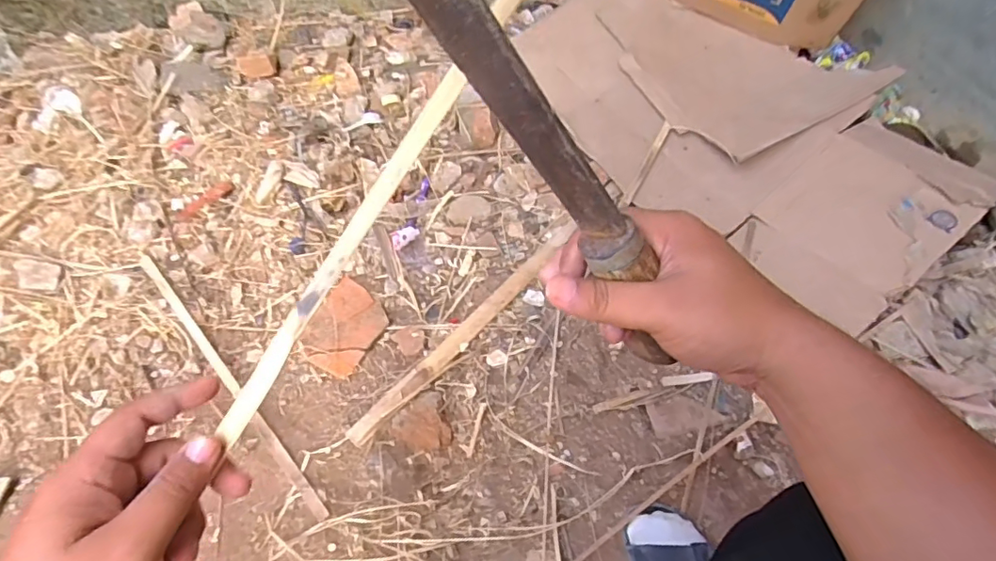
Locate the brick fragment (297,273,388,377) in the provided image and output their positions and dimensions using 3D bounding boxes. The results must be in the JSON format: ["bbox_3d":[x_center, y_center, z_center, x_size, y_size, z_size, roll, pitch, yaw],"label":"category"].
[{"bbox_3d":[-0.259,0.075,0.912,0.129,0.016,0.151,28,64,18],"label":"brick fragment"}]

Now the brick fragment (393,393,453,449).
[{"bbox_3d":[-0.116,0.216,0.814,0.081,0.012,0.083,-1,59,1],"label":"brick fragment"}]

